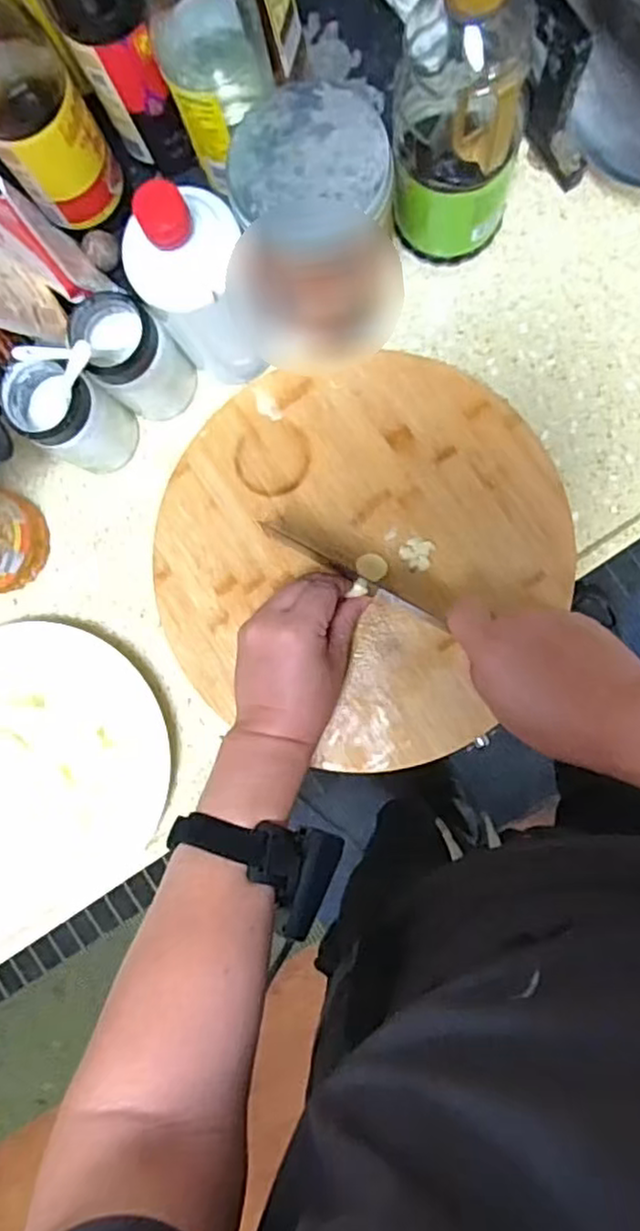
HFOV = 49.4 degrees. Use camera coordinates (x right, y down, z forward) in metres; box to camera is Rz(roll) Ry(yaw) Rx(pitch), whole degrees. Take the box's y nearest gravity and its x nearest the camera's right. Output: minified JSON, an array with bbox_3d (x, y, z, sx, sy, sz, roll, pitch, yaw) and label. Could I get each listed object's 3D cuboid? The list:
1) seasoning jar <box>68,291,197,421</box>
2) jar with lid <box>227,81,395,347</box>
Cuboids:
[{"bbox_3d":[-0.139,-0.191,0.529,0.056,0.115,0.058,0,89,6],"label":"seasoning jar"},{"bbox_3d":[0.003,-0.262,0.483,0.094,0.164,0.089,3,90,6],"label":"jar with lid"}]

